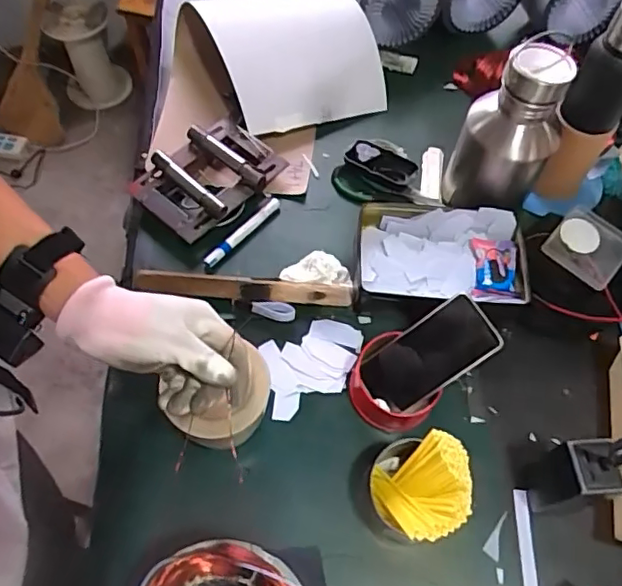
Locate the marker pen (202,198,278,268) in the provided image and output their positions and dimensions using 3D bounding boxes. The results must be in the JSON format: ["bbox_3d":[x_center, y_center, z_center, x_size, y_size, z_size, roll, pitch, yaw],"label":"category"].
[{"bbox_3d":[-0.096,-0.088,0.802,0.014,0.016,0.147,36,68,19],"label":"marker pen"}]

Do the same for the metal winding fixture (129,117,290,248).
[{"bbox_3d":[-0.147,-0.166,0.827,0.142,0.057,0.193,38,66,18],"label":"metal winding fixture"}]

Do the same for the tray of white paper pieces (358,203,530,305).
[{"bbox_3d":[0.173,-0.046,0.762,0.220,0.054,0.140,3,60,0],"label":"tray of white paper pieces"}]

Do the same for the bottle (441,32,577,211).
[{"bbox_3d":[0.254,-0.200,0.748,0.119,0.235,0.126,21,62,11],"label":"bottle"}]

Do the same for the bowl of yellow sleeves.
[{"bbox_3d":[0.113,0.208,0.604,0.098,0.087,0.104,1,60,-1],"label":"bowl of yellow sleeves"}]

